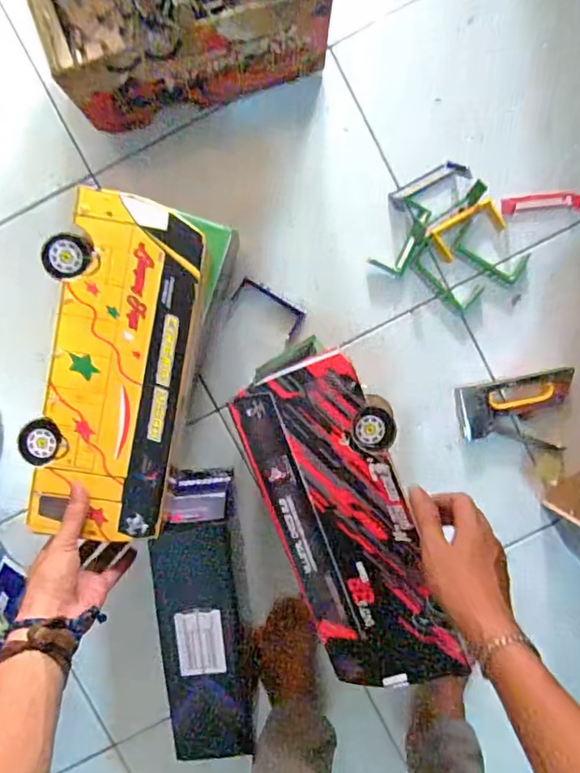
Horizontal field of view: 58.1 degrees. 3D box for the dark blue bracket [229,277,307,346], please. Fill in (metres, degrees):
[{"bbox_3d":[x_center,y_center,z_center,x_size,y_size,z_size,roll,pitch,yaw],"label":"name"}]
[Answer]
[{"bbox_3d":[-0.031,-0.118,0.791,0.111,0.010,0.056,34,93,-2],"label":"dark blue bracket"}]

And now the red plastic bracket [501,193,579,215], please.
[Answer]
[{"bbox_3d":[0.374,-0.269,0.771,0.116,0.031,0.026,-3,94,0],"label":"red plastic bracket"}]

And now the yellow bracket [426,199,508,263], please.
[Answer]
[{"bbox_3d":[0.263,-0.234,0.771,0.113,0.026,0.057,-30,94,2],"label":"yellow bracket"}]

